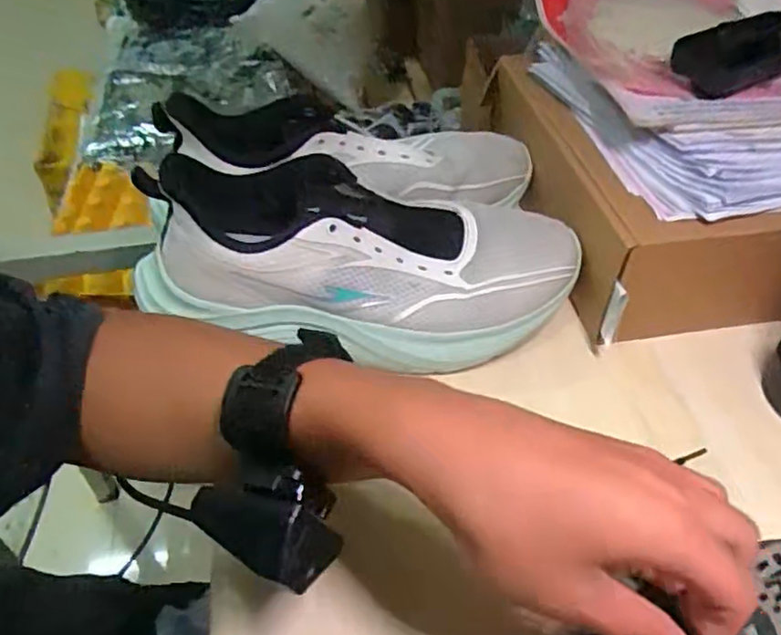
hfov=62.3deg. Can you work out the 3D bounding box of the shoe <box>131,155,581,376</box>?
[{"bbox_3d":[-0.020,-0.032,0.406,0.281,0.104,0.095,-4,46,-5],"label":"shoe"}]

